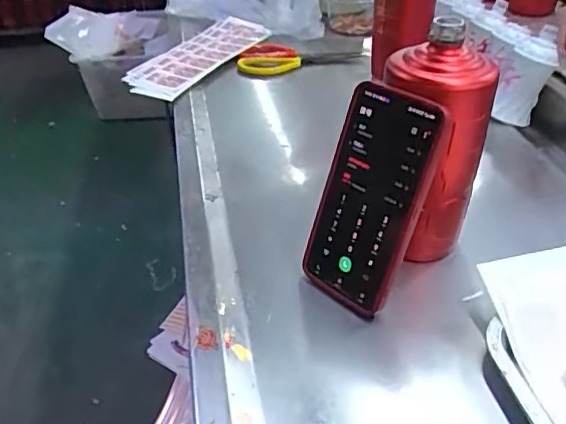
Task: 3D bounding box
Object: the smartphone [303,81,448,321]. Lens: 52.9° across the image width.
[{"bbox_3d":[0.064,-0.009,0.432,0.081,0.165,0.011,28,22,34],"label":"smartphone"}]

